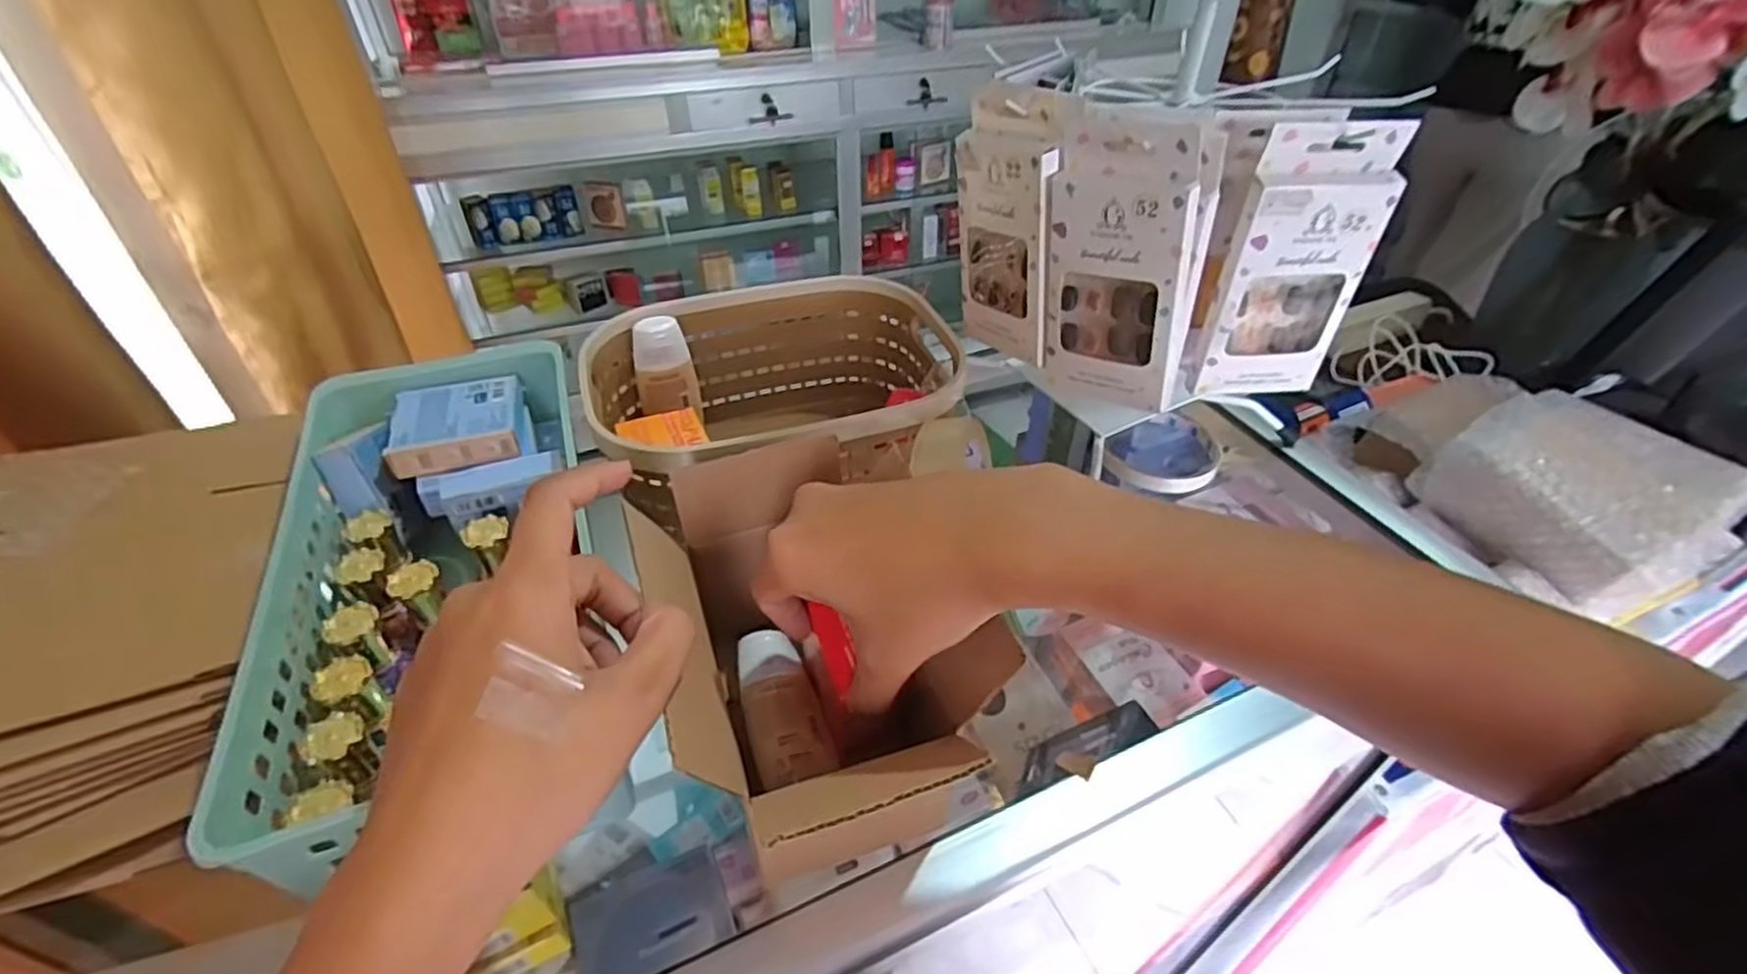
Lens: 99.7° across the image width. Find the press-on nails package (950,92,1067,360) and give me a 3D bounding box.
[{"bbox_3d":[0.075,-0.143,0.418,0.013,0.132,0.079,-25,47,-27],"label":"press-on nails package"}]

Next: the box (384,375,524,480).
[{"bbox_3d":[-0.242,-0.038,0.431,0.068,0.018,0.064,-15,43,-17],"label":"box"}]

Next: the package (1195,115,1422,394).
[{"bbox_3d":[0.217,-0.112,0.380,0.065,0.139,0.017,0,40,0],"label":"package"}]

